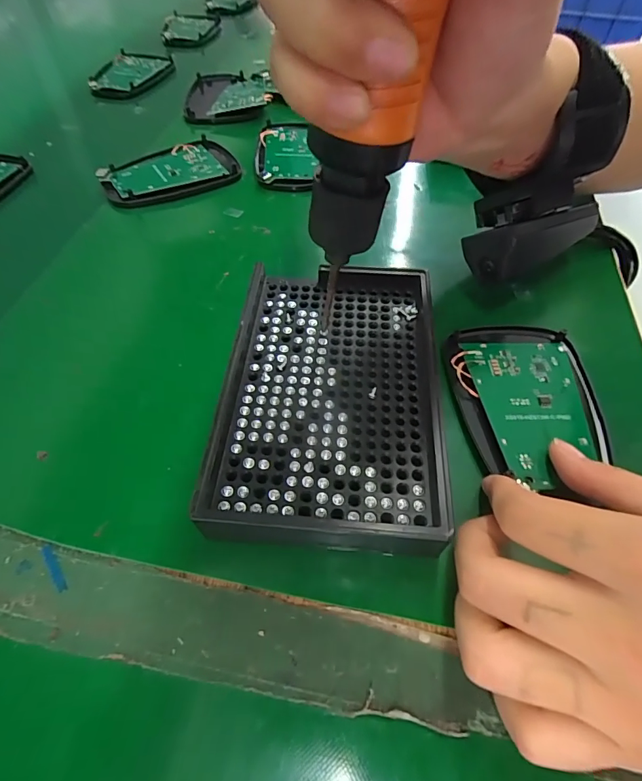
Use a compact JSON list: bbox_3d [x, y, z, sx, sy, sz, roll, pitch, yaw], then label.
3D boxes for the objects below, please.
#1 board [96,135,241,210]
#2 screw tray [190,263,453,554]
[{"bbox_3d":[-0.112,-0.163,0.308,0.094,0.010,0.063,-26,60,-16],"label":"board"},{"bbox_3d":[0.005,0.000,0.188,0.093,0.029,0.138,1,56,1],"label":"screw tray"}]

